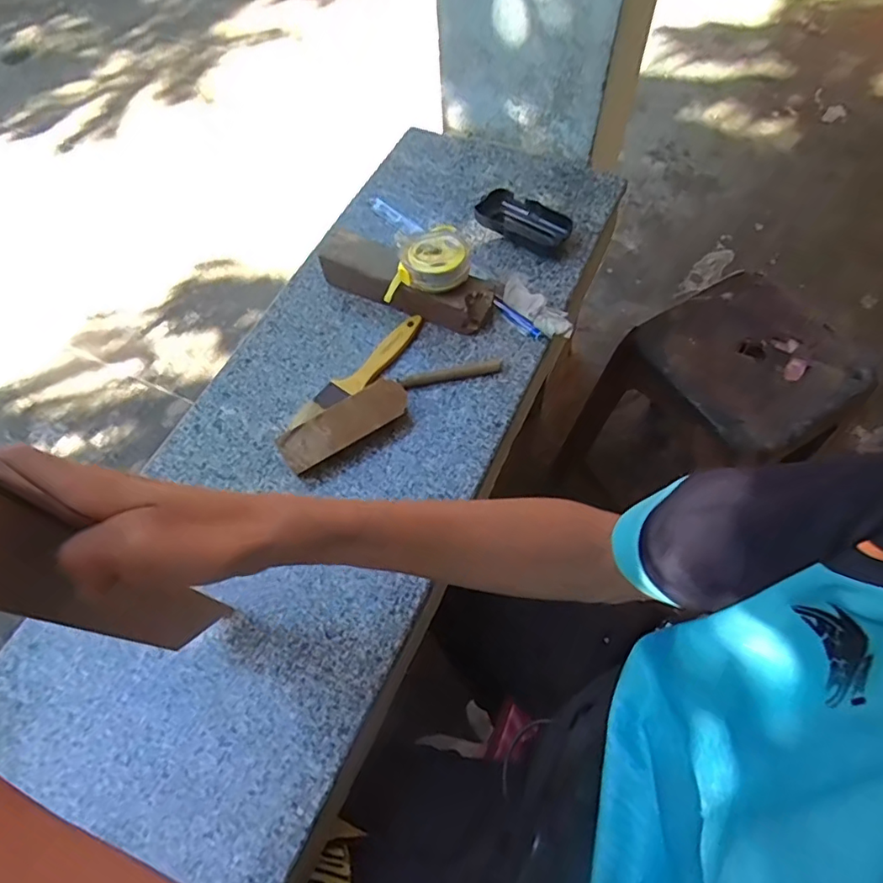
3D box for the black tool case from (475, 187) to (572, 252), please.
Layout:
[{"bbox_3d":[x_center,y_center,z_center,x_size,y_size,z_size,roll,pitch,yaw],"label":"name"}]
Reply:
[{"bbox_3d":[0.098,-0.259,0.640,0.110,0.016,0.063,28,68,16],"label":"black tool case"}]

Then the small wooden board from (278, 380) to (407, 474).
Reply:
[{"bbox_3d":[-0.088,-0.016,0.505,0.123,0.007,0.039,-31,90,-12],"label":"small wooden board"}]

